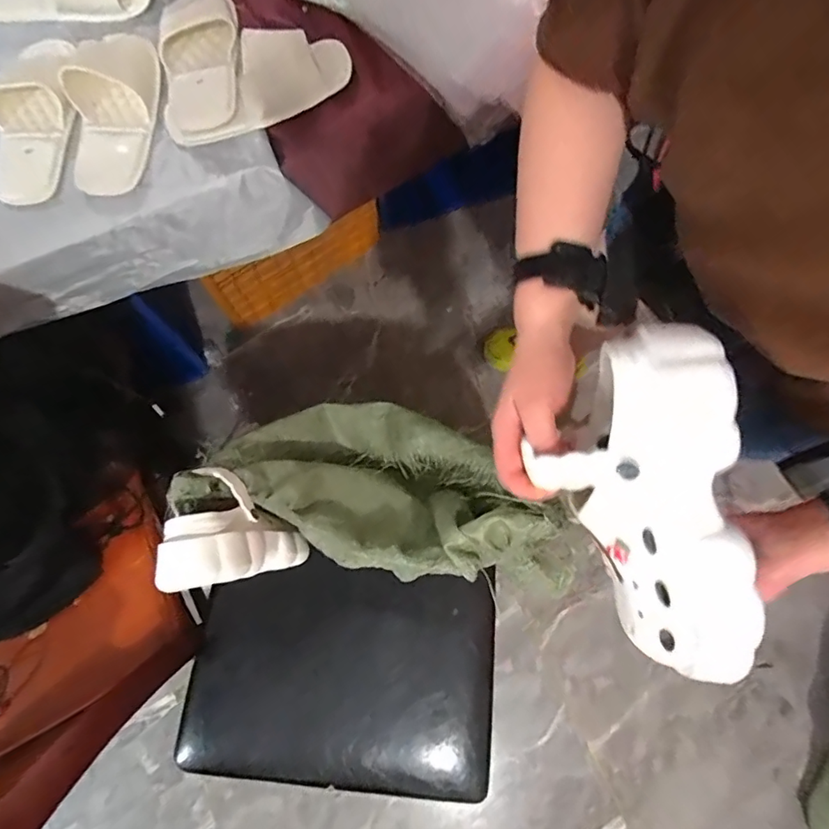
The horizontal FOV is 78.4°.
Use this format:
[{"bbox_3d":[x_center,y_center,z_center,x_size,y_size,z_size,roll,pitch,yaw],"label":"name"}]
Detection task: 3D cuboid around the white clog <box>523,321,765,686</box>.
[{"bbox_3d":[0.160,0.071,0.383,0.120,0.103,0.256,-11,97,-3],"label":"white clog"}]

